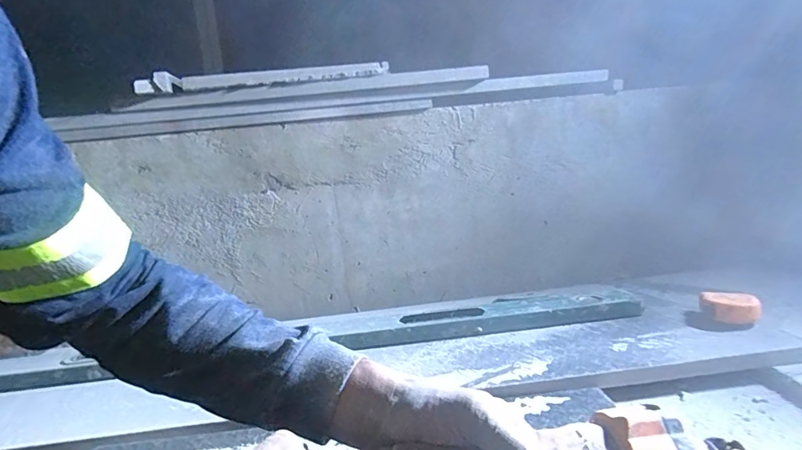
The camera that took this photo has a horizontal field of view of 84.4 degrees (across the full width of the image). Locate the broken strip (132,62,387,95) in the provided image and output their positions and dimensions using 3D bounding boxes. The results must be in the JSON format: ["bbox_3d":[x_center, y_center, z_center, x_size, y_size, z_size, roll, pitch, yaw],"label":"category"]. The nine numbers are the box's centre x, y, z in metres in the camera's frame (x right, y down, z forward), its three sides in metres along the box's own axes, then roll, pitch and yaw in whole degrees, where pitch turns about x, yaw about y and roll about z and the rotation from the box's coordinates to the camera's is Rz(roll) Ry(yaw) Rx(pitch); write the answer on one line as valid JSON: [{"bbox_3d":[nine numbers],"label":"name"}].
[{"bbox_3d":[-0.212,-0.230,0.692,0.375,0.025,0.025,-5,6,-6],"label":"broken strip"}]

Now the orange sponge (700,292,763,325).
[{"bbox_3d":[0.408,0.103,0.547,0.059,0.028,0.041,0,7,38],"label":"orange sponge"}]

